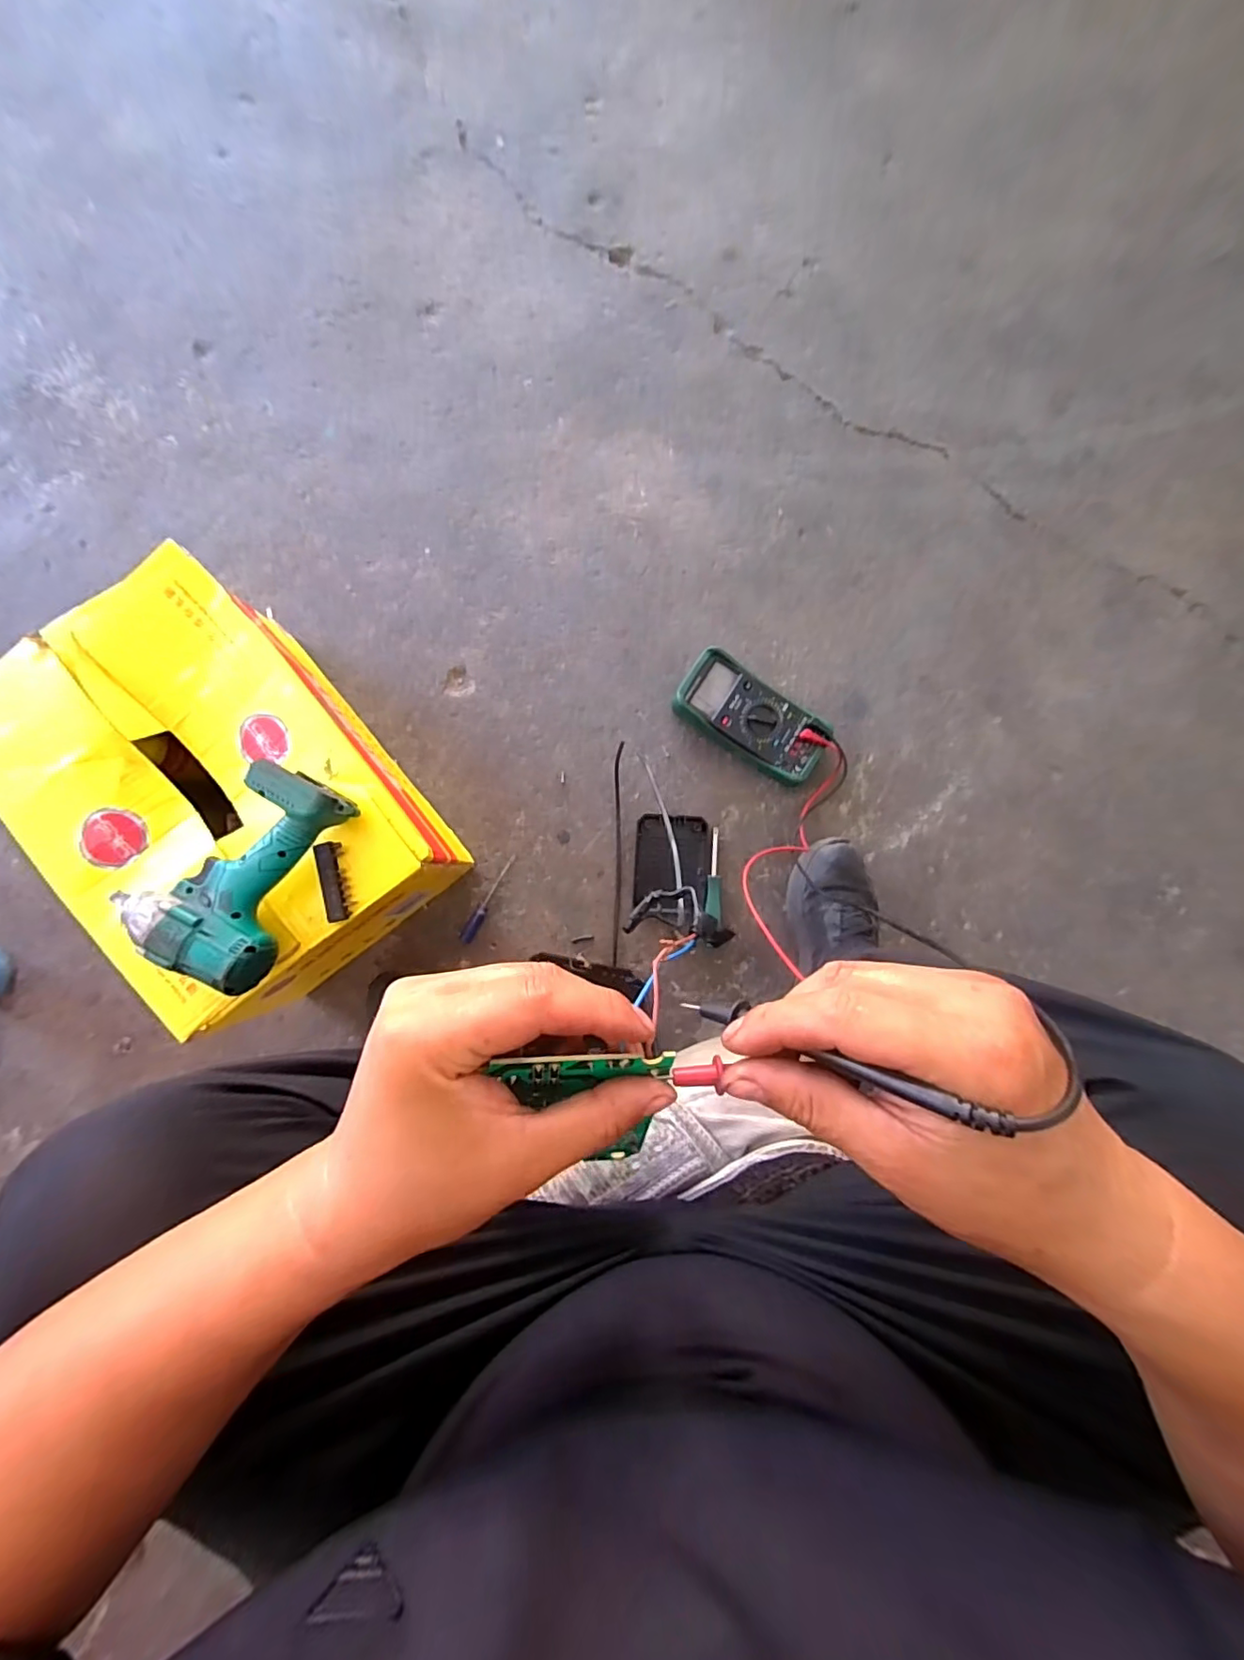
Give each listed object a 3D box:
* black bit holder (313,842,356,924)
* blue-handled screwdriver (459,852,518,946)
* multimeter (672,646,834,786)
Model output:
[{"bbox_3d":[-0.266,0.048,0.521,0.021,0.012,0.072,-11,86,-2],"label":"black bit holder"},{"bbox_3d":[-0.172,0.088,0.725,0.016,0.016,0.124,29,86,0],"label":"blue-handled screwdriver"},{"bbox_3d":[0.166,-0.143,0.735,0.199,0.054,0.104,29,86,1],"label":"multimeter"}]

